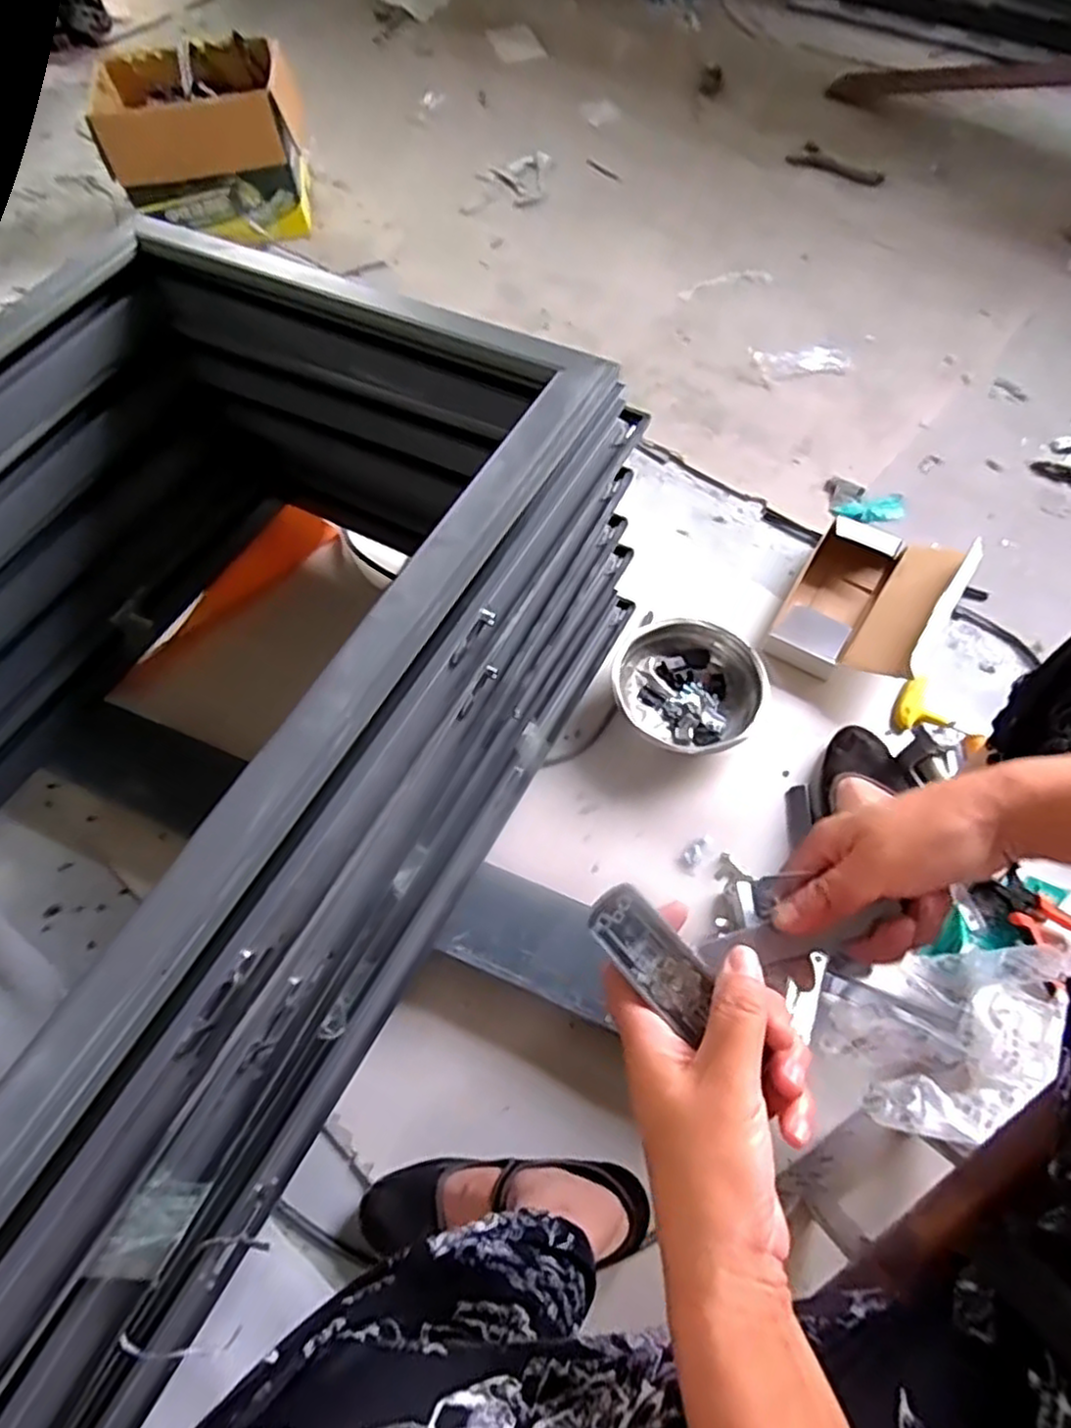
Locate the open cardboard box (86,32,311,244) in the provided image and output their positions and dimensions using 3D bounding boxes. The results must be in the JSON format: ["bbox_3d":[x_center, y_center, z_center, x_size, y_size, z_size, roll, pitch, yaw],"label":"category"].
[{"bbox_3d":[-0.630,-1.098,1.411,0.365,0.252,0.249,-16,61,-5],"label":"open cardboard box"}]

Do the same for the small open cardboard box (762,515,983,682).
[{"bbox_3d":[0.438,-0.149,0.933,0.188,0.103,0.226,27,66,17],"label":"small open cardboard box"}]

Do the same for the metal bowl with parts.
[{"bbox_3d":[0.187,-0.026,0.895,0.174,0.075,0.183,-2,61,3],"label":"metal bowl with parts"}]

